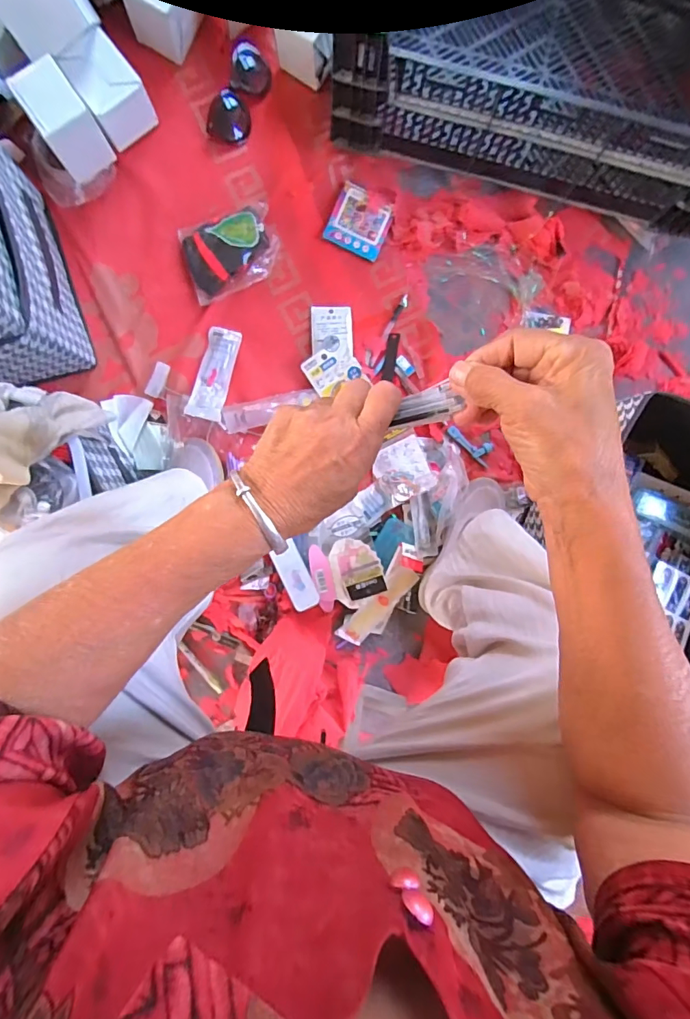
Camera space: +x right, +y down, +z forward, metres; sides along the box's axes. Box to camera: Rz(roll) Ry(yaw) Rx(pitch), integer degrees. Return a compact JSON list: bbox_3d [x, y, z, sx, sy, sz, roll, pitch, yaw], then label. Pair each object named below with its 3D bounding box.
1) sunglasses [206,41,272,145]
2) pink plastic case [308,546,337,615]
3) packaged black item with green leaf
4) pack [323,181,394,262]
[{"bbox_3d":[-0.162,-0.651,0.707,0.066,0.030,0.155,22,91,-4],"label":"sunglasses"},{"bbox_3d":[-0.033,0.110,0.719,0.032,0.016,0.107,-13,93,-3],"label":"pink plastic case"},{"bbox_3d":[-0.177,-0.400,0.705,0.144,0.025,0.109,-20,94,-3],"label":"packaged black item with green leaf"},{"bbox_3d":[0.025,-0.463,0.726,0.092,0.006,0.096,23,91,-4],"label":"pack"}]

